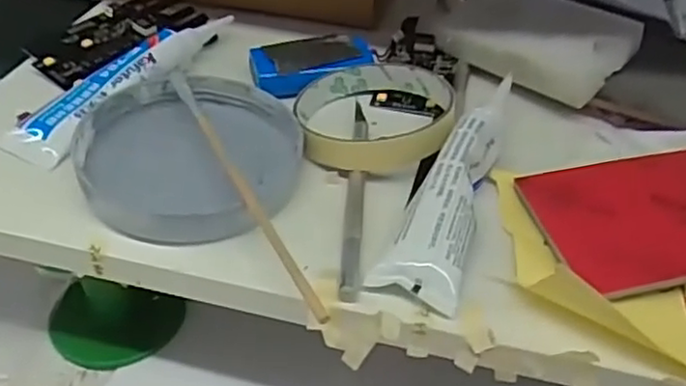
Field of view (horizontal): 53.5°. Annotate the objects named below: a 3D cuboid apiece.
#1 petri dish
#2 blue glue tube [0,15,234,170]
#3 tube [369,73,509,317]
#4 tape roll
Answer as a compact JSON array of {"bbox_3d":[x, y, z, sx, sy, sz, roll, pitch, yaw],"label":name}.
[{"bbox_3d":[-0.072,-0.017,0.311,0.098,0.023,0.104,1,42,-1],"label":"petri dish"},{"bbox_3d":[-0.108,-0.066,0.365,0.034,0.018,0.151,28,47,25],"label":"blue glue tube"},{"bbox_3d":[0.052,-0.008,0.303,0.032,0.028,0.135,16,43,15],"label":"tube"},{"bbox_3d":[0.016,-0.041,0.344,0.079,0.020,0.080,1,42,-1],"label":"tape roll"}]

